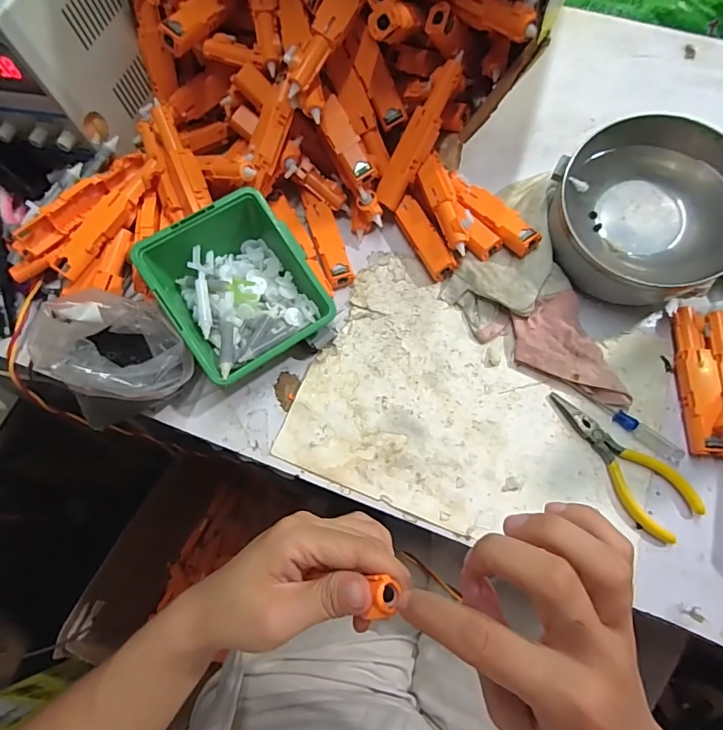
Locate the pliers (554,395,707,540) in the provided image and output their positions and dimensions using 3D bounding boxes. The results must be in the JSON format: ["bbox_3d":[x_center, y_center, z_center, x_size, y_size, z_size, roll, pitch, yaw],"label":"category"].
[{"bbox_3d":[0.197,0.074,0.350,0.046,0.008,0.128,-41,72,-12],"label":"pliers"}]

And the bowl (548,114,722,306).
[{"bbox_3d":[0.236,-0.126,0.380,0.142,0.083,0.130,-1,69,3],"label":"bowl"}]

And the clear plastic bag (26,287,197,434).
[{"bbox_3d":[-0.178,-0.007,0.331,0.087,0.066,0.081,-38,72,-11],"label":"clear plastic bag"}]

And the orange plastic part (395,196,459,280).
[{"bbox_3d":[0.055,-0.113,0.409,0.025,0.023,0.079,-28,70,-7],"label":"orange plastic part"}]

